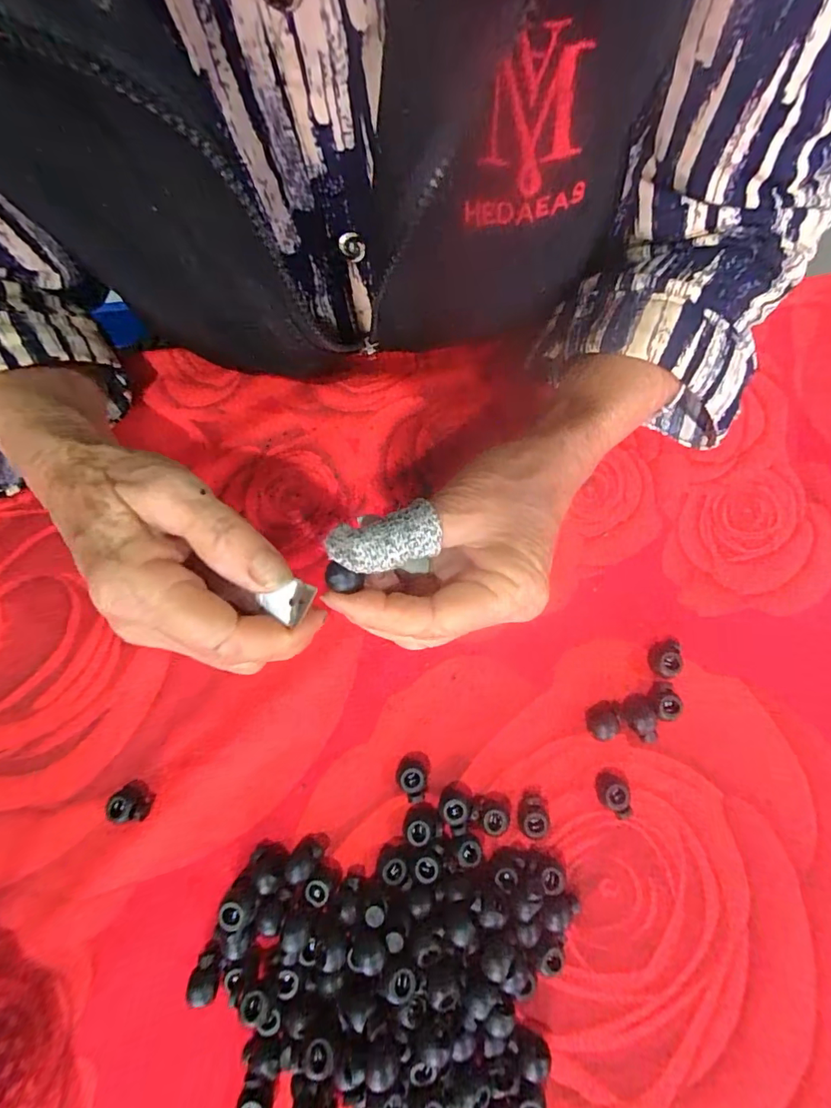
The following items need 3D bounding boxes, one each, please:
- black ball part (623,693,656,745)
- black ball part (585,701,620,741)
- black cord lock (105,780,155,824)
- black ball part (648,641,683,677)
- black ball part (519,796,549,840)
[{"bbox_3d":[0.114,0.085,0.239,0.015,0.012,0.023,1,79,1],"label":"black ball part"},{"bbox_3d":[0.096,0.086,0.239,0.013,0.012,0.019,19,80,5],"label":"black ball part"},{"bbox_3d":[-0.142,0.124,0.231,0.017,0.010,0.018,0,79,1],"label":"black cord lock"},{"bbox_3d":[0.132,0.055,0.246,0.012,0.012,0.019,9,79,3],"label":"black ball part"},{"bbox_3d":[0.059,0.131,0.232,0.012,0.013,0.017,0,79,1],"label":"black ball part"}]

